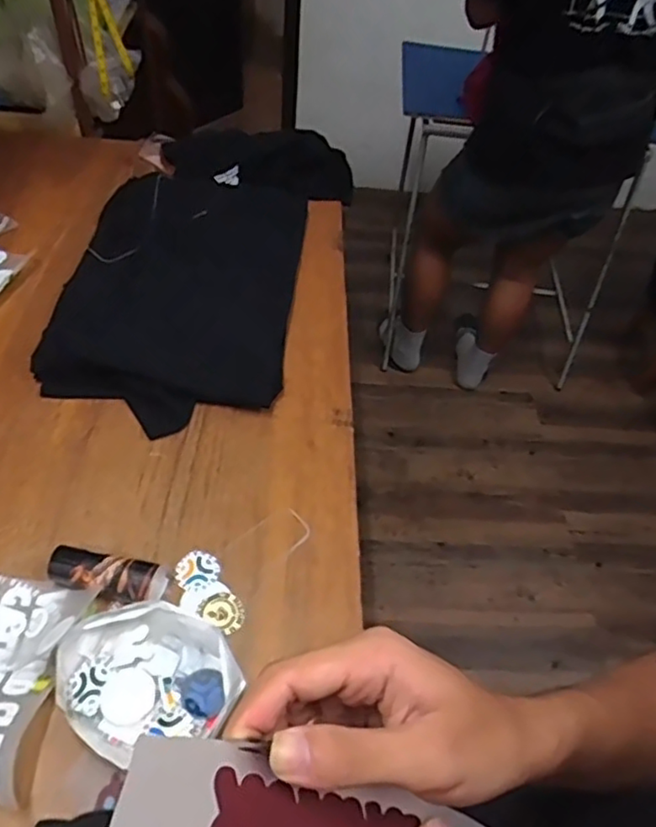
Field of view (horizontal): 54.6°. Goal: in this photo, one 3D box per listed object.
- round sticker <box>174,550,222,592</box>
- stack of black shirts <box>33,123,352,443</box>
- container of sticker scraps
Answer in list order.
[{"bbox_3d":[-0.170,0.205,0.827,0.052,0.005,0.055,3,52,-4],"label":"round sticker"},{"bbox_3d":[-0.219,-0.322,1.185,0.406,0.086,0.791,13,52,5],"label":"stack of black shirts"},{"bbox_3d":[-0.204,0.297,0.721,0.188,0.039,0.167,-19,57,-19],"label":"container of sticker scraps"}]

